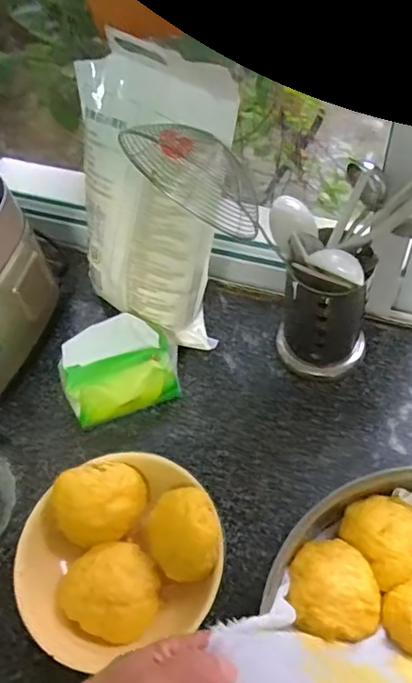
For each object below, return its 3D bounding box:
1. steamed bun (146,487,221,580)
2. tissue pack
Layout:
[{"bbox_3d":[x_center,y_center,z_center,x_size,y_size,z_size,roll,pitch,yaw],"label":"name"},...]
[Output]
[{"bbox_3d":[-0.023,0.194,0.558,0.071,0.054,0.079,-3,55,3],"label":"steamed bun"},{"bbox_3d":[-0.109,0.035,0.702,0.139,0.085,0.106,-22,56,-10],"label":"tissue pack"}]

